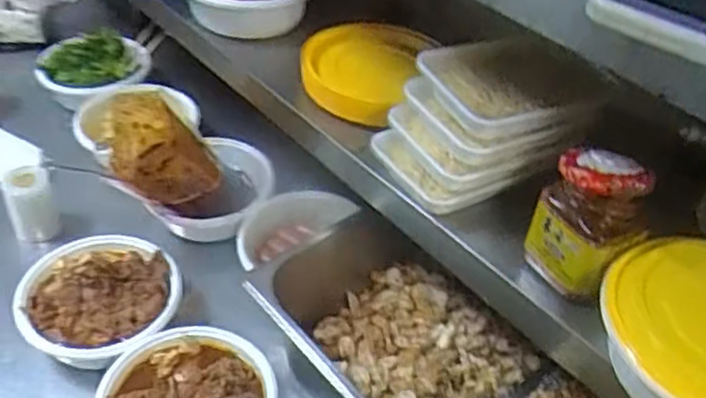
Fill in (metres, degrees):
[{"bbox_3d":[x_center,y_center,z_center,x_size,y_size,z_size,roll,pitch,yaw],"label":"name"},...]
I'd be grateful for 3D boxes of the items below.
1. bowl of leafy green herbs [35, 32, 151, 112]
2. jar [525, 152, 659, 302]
[{"bbox_3d":[-0.407,-0.198,1.092,0.171,0.062,0.179,3,42,-3],"label":"bowl of leafy green herbs"},{"bbox_3d":[0.188,0.017,0.548,0.060,0.103,0.075,-22,49,-28],"label":"jar"}]

